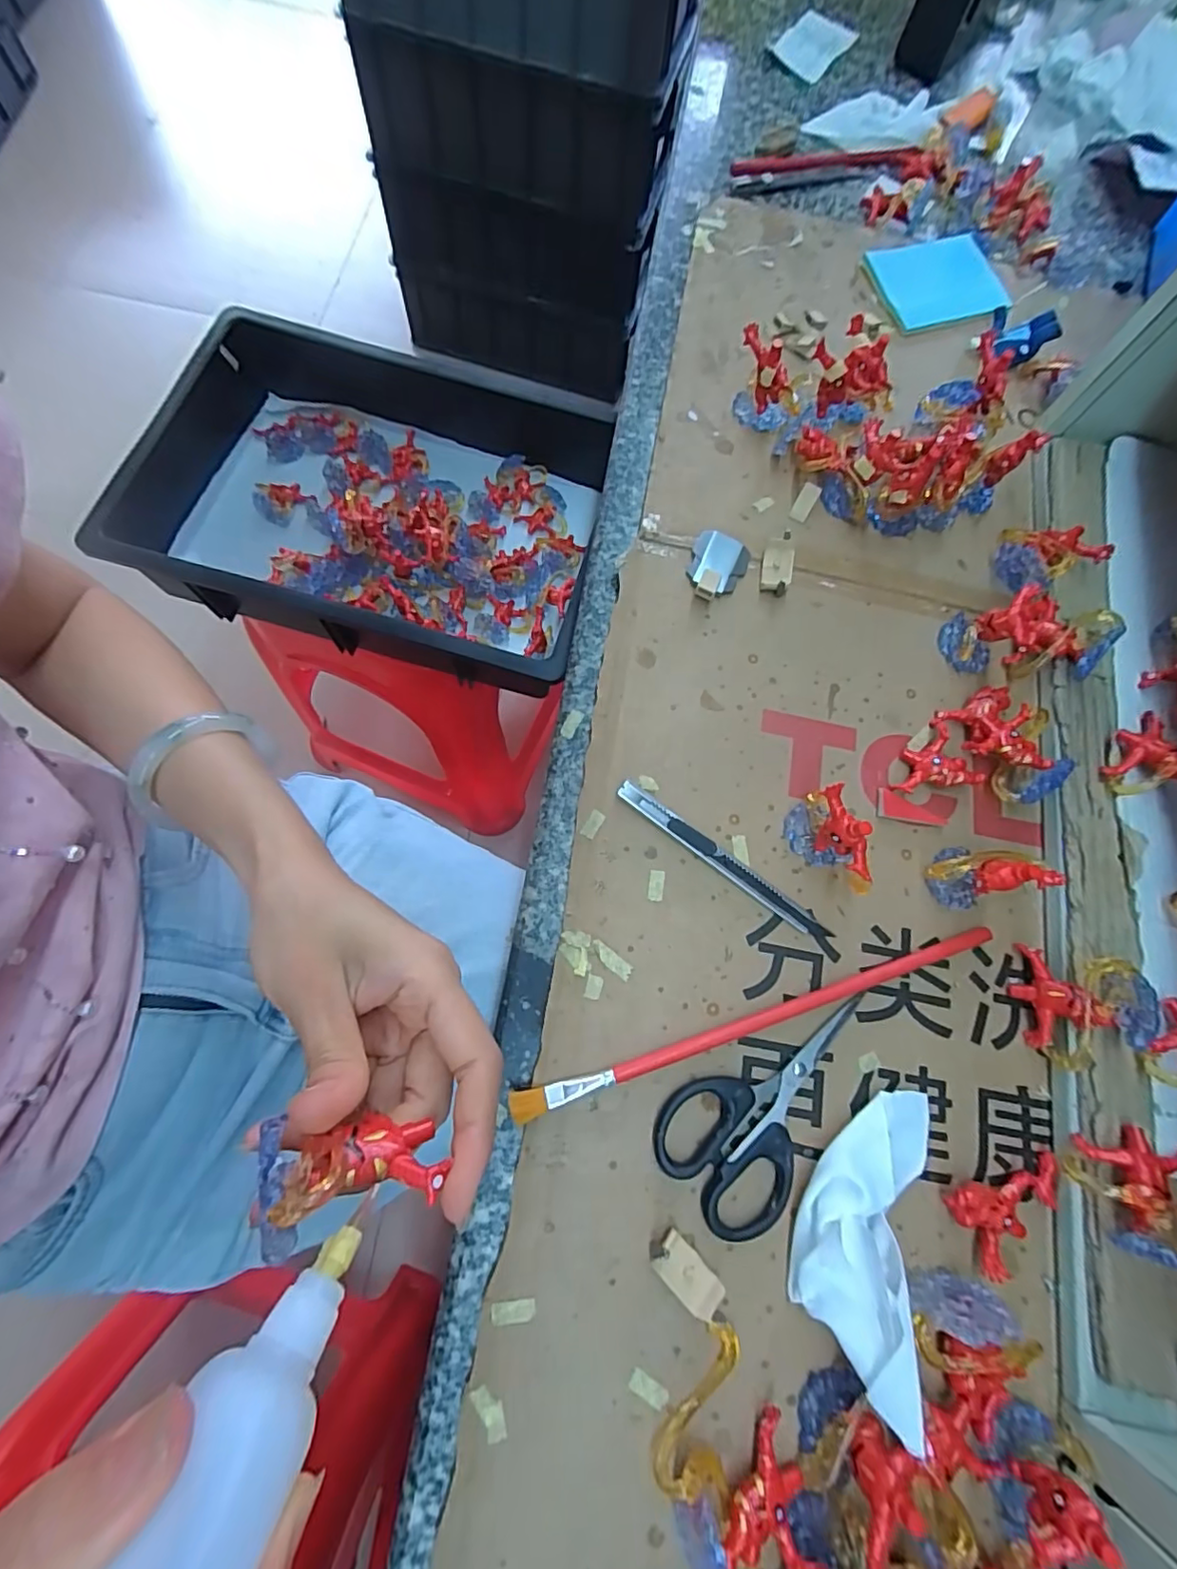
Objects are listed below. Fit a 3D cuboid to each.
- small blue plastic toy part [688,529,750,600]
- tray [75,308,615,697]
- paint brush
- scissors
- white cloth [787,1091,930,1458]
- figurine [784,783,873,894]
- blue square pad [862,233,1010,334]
[{"bbox_3d":[0.076,-0.133,0.352,0.034,0.010,0.045,33,74,5],"label":"small blue plastic toy part"},{"bbox_3d":[-0.207,-0.280,0.588,0.446,0.105,0.311,17,73,1],"label":"tray"},{"bbox_3d":[0.089,0.114,0.280,0.257,0.013,0.011,-15,75,-9],"label":"paint brush"},{"bbox_3d":[0.089,0.148,0.271,0.118,0.007,0.062,-38,80,-14],"label":"scissors"},{"bbox_3d":[0.121,0.193,0.254,0.049,0.027,0.116,24,59,6],"label":"white cloth"},{"bbox_3d":[0.126,0.028,0.293,0.027,0.047,0.053,-26,77,-11],"label":"figurine"},{"bbox_3d":[0.265,-0.384,0.438,0.093,0.004,0.085,-14,75,-9],"label":"blue square pad"}]

